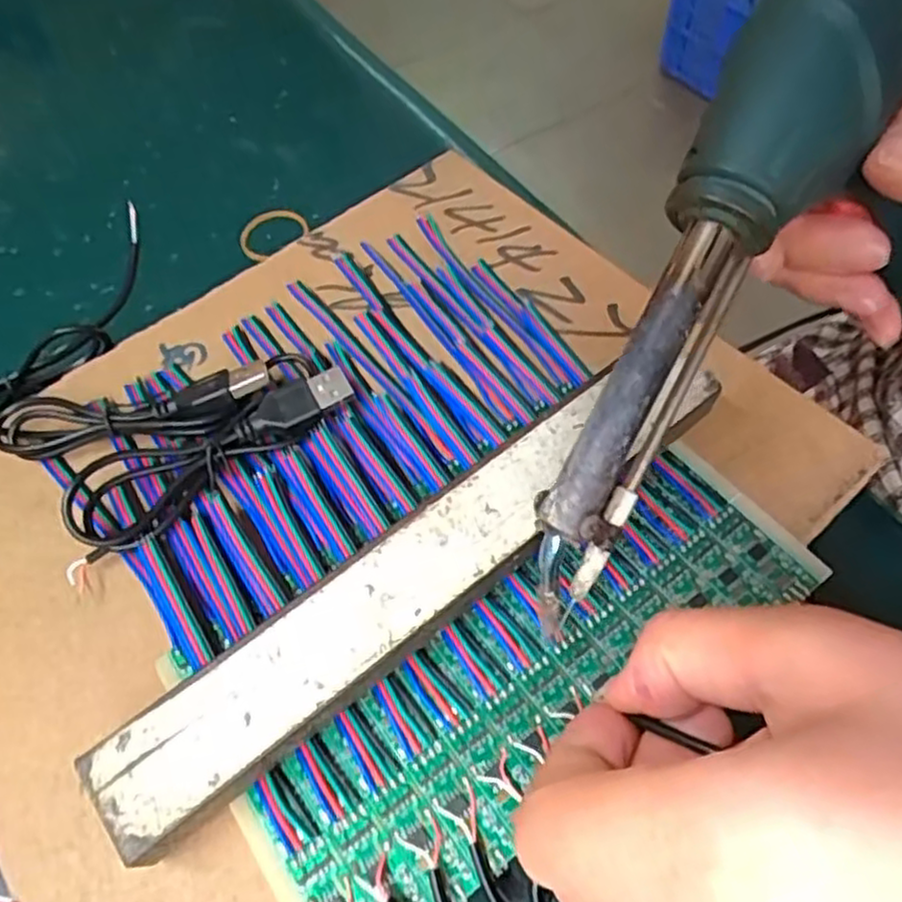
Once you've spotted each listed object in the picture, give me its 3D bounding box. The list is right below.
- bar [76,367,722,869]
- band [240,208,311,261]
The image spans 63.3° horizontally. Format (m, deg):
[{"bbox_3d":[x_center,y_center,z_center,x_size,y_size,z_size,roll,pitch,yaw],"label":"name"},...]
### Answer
[{"bbox_3d":[-0.005,0.034,0.201,0.187,0.023,0.031,-35,62,-17],"label":"bar"},{"bbox_3d":[-0.085,-0.103,0.345,0.034,0.004,0.029,-40,64,-19],"label":"band"}]

